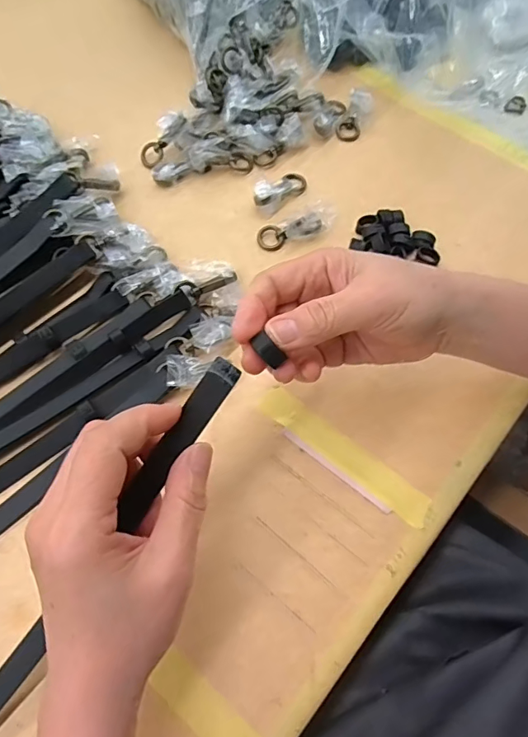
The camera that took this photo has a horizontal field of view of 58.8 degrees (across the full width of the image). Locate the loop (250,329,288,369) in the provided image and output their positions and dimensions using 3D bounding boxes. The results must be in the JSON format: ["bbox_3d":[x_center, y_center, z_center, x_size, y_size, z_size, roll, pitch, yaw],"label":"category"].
[{"bbox_3d":[0.003,-0.009,0.246,0.009,0.004,0.017,-37,96,-14],"label":"loop"}]

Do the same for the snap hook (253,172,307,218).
[{"bbox_3d":[0.016,-0.165,0.429,0.058,0.018,0.025,-41,72,-16],"label":"snap hook"}]

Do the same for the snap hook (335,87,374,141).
[{"bbox_3d":[0.091,-0.254,0.469,0.025,0.010,0.056,25,89,11],"label":"snap hook"}]

